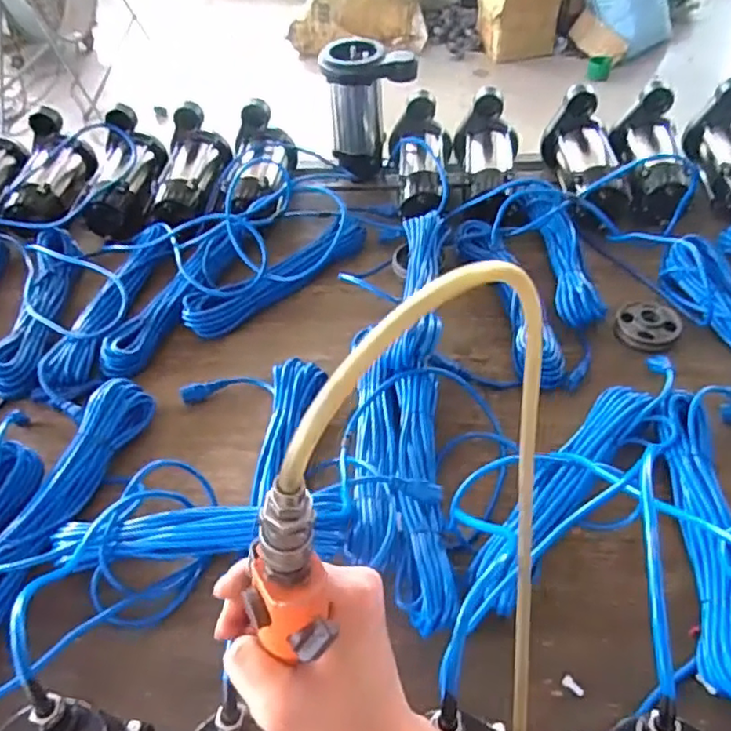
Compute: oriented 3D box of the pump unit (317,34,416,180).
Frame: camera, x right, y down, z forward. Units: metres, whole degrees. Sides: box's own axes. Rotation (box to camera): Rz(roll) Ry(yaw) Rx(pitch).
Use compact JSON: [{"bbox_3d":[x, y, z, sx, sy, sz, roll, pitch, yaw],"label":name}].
[{"bbox_3d":[0.008,-0.482,1.175,0.165,0.215,0.102,-3,47,1],"label":"pump unit"}]

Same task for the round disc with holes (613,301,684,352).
[{"bbox_3d":[0.414,-0.056,0.917,0.089,0.027,0.089,-2,47,2],"label":"round disc with holes"}]

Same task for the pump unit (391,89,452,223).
[{"bbox_3d":[0.098,-0.370,1.135,0.117,0.133,0.264,1,48,5],"label":"pump unit"}]

